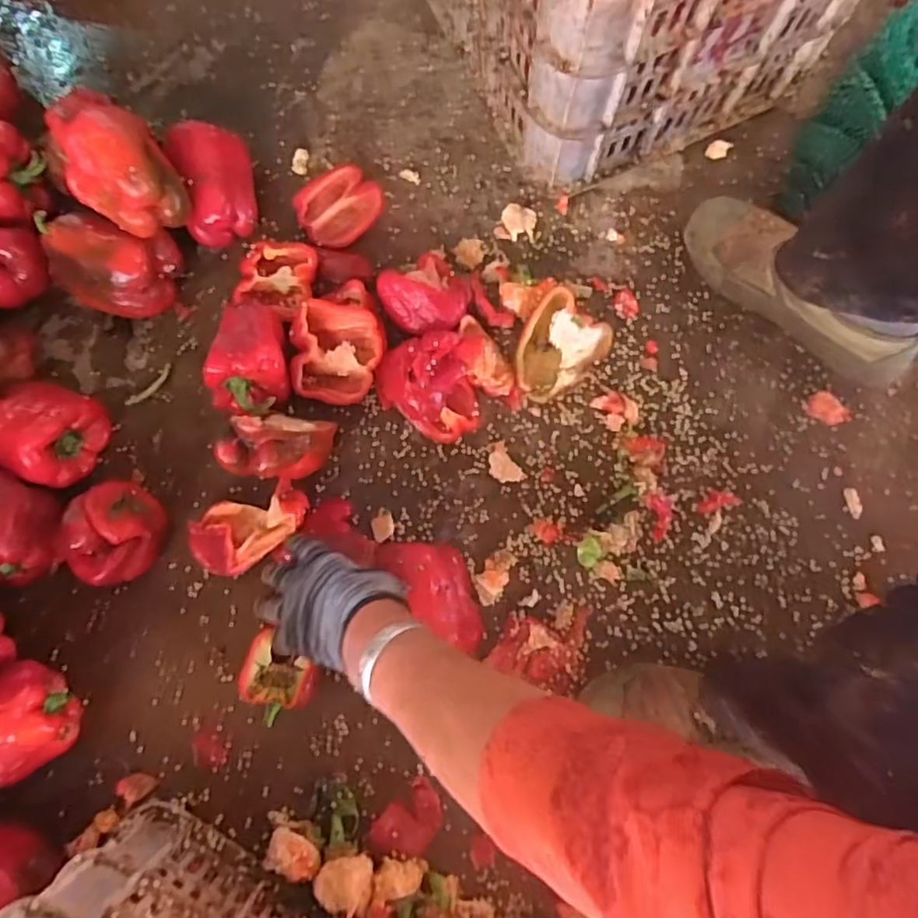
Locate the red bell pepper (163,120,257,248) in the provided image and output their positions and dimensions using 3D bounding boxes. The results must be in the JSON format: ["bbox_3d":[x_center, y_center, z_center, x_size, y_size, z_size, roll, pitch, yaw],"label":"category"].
[{"bbox_3d":[-0.250,-0.282,0.639,0.072,0.075,0.106,-11,80,-3],"label":"red bell pepper"}]

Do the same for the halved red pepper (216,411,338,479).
[{"bbox_3d":[-0.166,-0.014,0.578,0.089,0.092,0.070,6,80,2],"label":"halved red pepper"}]

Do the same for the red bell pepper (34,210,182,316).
[{"bbox_3d":[-0.351,-0.190,0.627,0.119,0.083,0.082,8,80,0],"label":"red bell pepper"}]

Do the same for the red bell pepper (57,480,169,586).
[{"bbox_3d":[-0.326,0.072,0.587,0.079,0.068,0.092,36,81,5],"label":"red bell pepper"}]

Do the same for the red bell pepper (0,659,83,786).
[{"bbox_3d":[-0.392,0.234,0.547,0.081,0.092,0.086,0,80,-1],"label":"red bell pepper"}]

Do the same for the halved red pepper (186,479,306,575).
[{"bbox_3d":[-0.202,0.068,0.602,0.114,0.040,0.070,-17,81,-4],"label":"halved red pepper"}]

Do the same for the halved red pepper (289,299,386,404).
[{"bbox_3d":[-0.118,-0.106,0.622,0.094,0.037,0.094,8,97,6],"label":"halved red pepper"}]

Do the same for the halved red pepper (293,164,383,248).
[{"bbox_3d":[-0.129,-0.270,0.661,0.085,0.022,0.079,-44,83,-8],"label":"halved red pepper"}]

